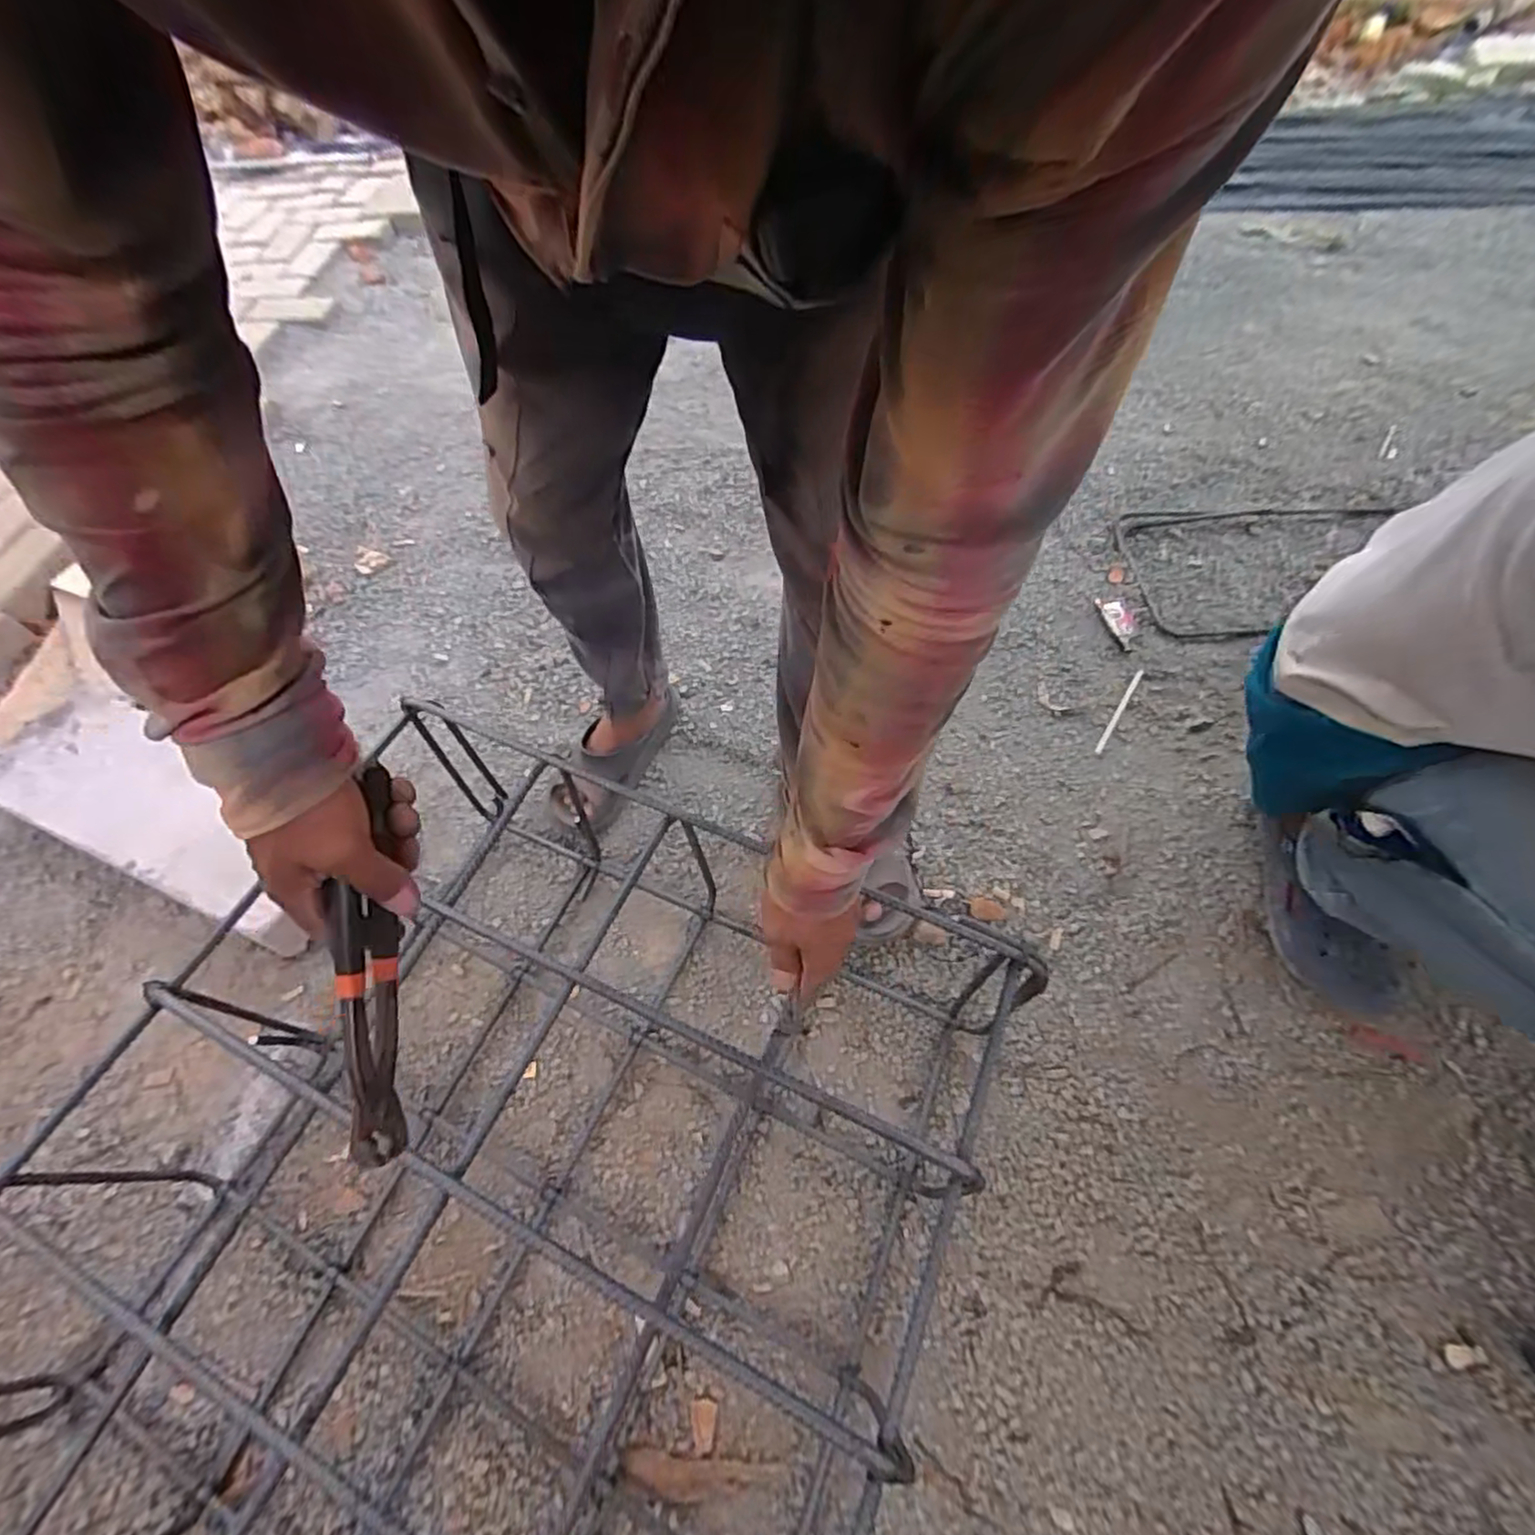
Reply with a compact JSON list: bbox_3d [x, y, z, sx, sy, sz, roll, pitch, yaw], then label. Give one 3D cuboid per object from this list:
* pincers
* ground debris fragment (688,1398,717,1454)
[{"bbox_3d":[-0.227,0.112,0.387,0.019,0.039,0.220,-3,89,0],"label":"pincers"},{"bbox_3d":[-0.058,0.592,0.613,0.023,0.004,0.036,-7,58,-3],"label":"ground debris fragment"}]

